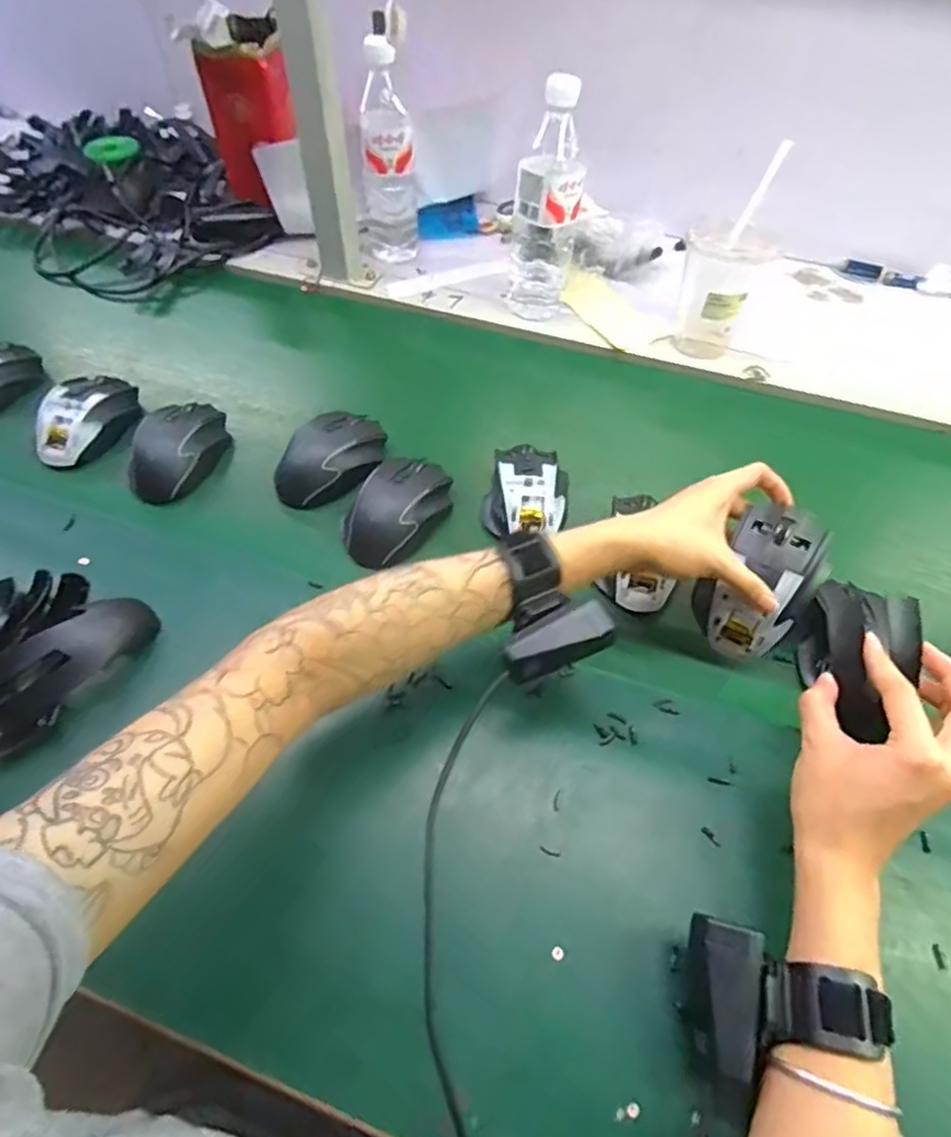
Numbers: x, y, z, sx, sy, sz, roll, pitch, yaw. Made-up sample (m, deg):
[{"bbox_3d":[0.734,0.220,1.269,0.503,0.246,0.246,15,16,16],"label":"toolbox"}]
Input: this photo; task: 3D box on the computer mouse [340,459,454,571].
[{"bbox_3d":[-0.069,-0.056,0.570,0.077,0.033,0.112,20,56,14],"label":"computer mouse"}]

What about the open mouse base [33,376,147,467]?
[{"bbox_3d":[-0.377,-0.151,0.634,0.067,0.034,0.110,7,54,4],"label":"open mouse base"}]

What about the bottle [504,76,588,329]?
[{"bbox_3d":[0.077,-0.384,0.699,0.072,0.218,0.062,14,55,10],"label":"bottle"}]

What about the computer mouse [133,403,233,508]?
[{"bbox_3d":[-0.278,-0.111,0.616,0.083,0.041,0.108,4,54,2],"label":"computer mouse"}]

